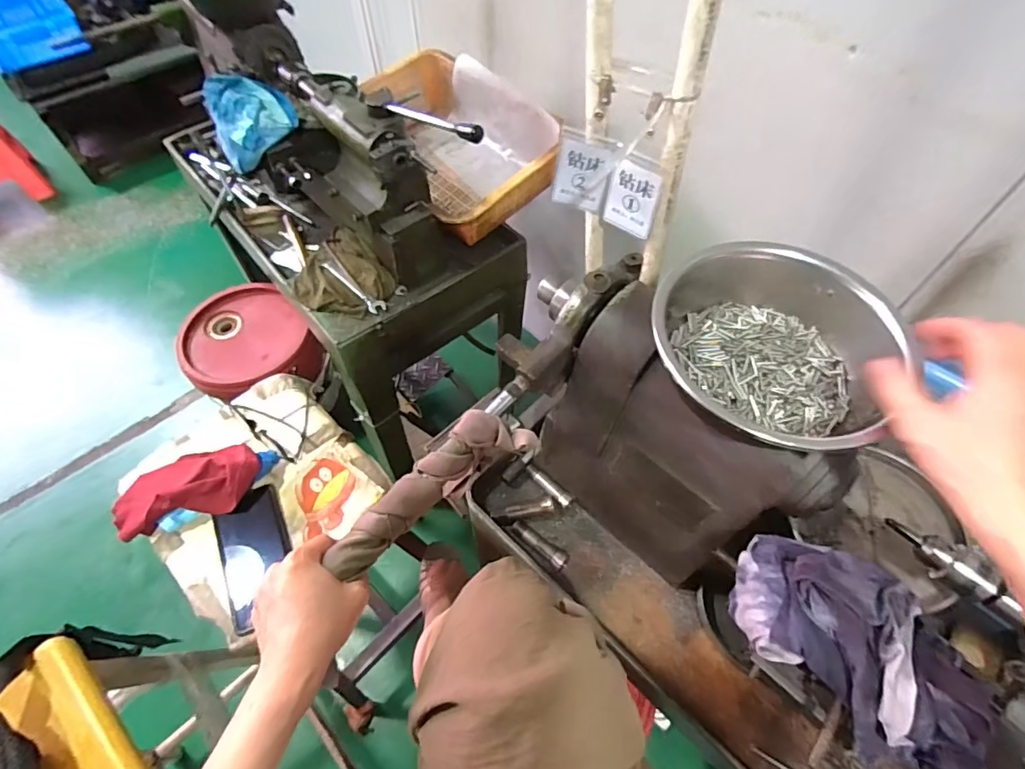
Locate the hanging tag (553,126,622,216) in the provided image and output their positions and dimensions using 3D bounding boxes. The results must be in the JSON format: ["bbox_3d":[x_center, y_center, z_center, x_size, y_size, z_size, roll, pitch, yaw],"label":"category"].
[{"bbox_3d":[0.085,-0.249,0.606,0.068,0.089,0.010,15,46,2],"label":"hanging tag"}]

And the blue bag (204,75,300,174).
[{"bbox_3d":[-0.379,-0.392,0.748,0.115,0.068,0.120,-24,60,-15],"label":"blue bag"}]

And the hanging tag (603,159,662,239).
[{"bbox_3d":[0.136,-0.215,0.589,0.062,0.093,0.006,32,63,22],"label":"hanging tag"}]

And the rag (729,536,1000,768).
[{"bbox_3d":[0.249,0.190,0.366,0.092,0.058,0.178,-36,64,-20],"label":"rag"}]

